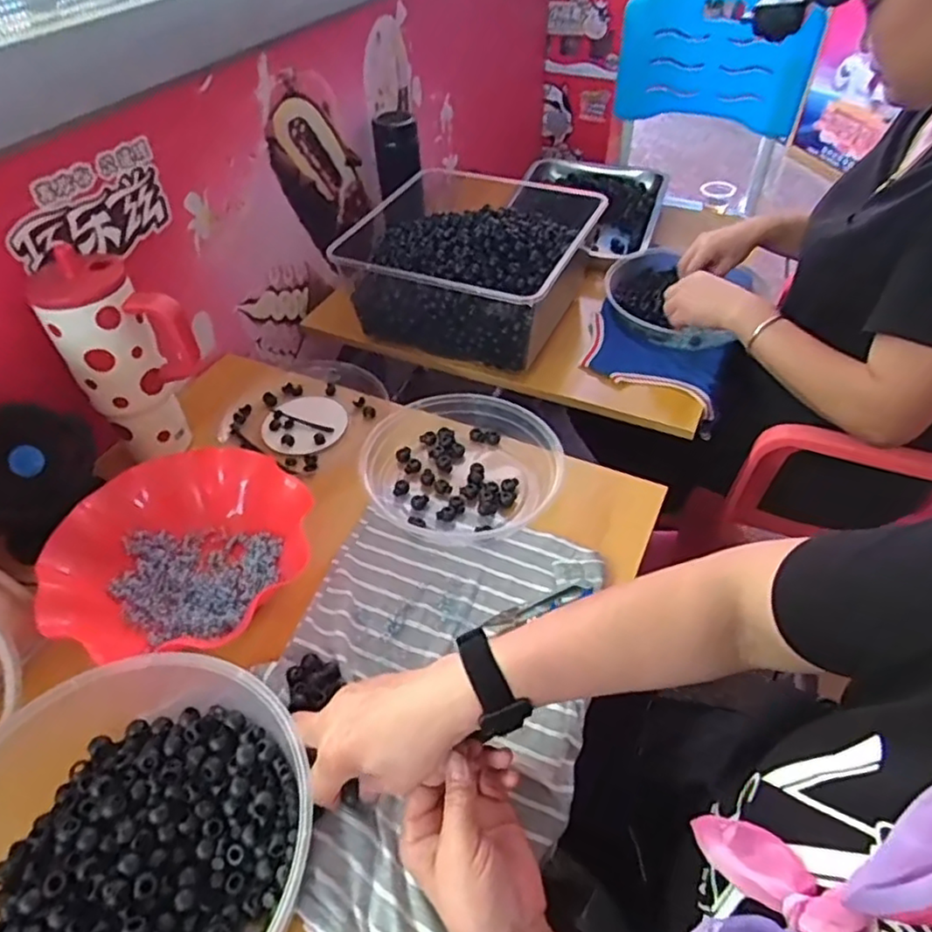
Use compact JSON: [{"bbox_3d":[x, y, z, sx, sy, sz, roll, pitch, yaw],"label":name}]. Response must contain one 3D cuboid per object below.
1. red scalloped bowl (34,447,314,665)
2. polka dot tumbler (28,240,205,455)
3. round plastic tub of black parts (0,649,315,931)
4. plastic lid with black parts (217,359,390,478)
[{"bbox_3d":[-0.258,0.081,0.588,0.201,0.060,0.226,34,56,30],"label":"red scalloped bowl"},{"bbox_3d":[-0.337,-0.107,0.652,0.108,0.212,0.093,-29,51,-23],"label":"polka dot tumbler"},{"bbox_3d":[-0.203,0.246,0.395,0.217,0.103,0.218,-1,46,1],"label":"round plastic tub of black parts"},{"bbox_3d":[-0.196,-0.071,0.768,0.173,0.029,0.160,-1,46,1],"label":"plastic lid with black parts"}]

